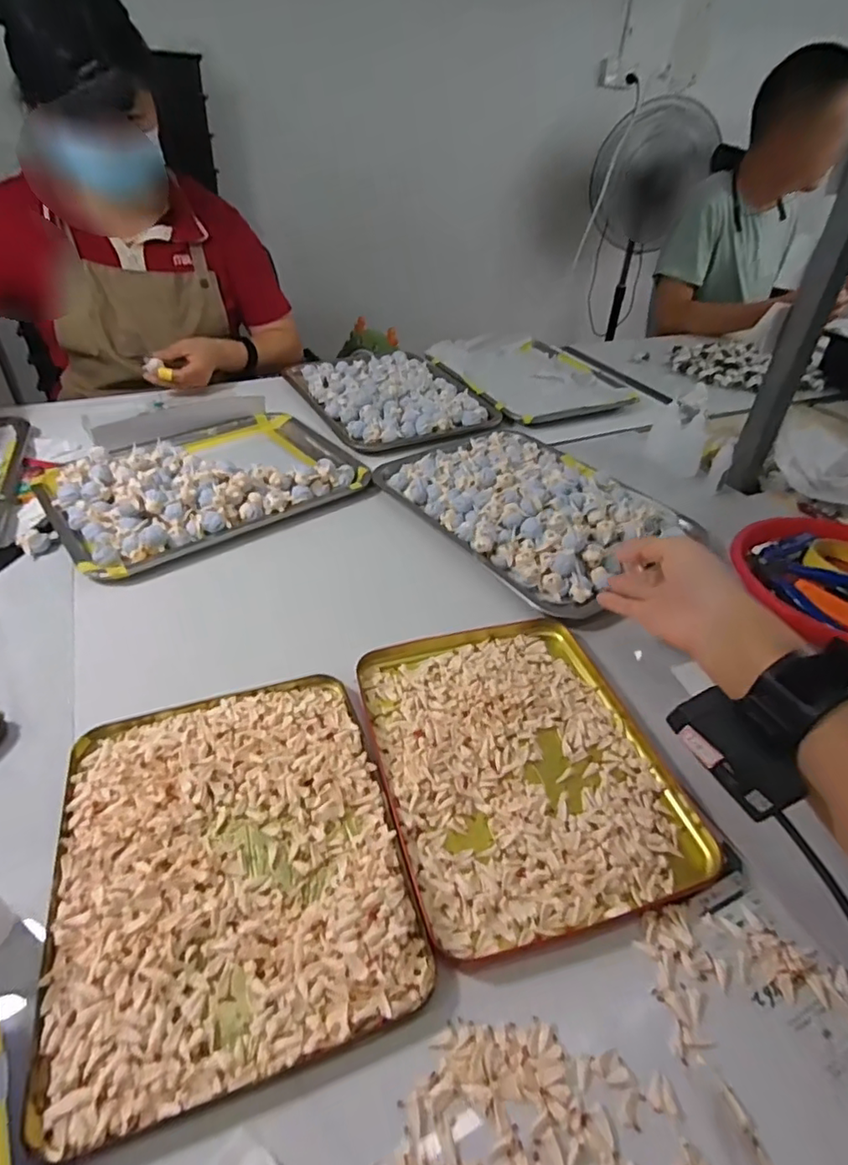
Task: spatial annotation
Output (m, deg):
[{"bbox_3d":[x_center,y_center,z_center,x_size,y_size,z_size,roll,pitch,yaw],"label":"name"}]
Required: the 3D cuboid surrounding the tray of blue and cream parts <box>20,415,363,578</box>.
[{"bbox_3d":[-0.266,-0.145,0.698,0.351,0.037,0.250,-29,48,-33],"label":"tray of blue and cream parts"}]

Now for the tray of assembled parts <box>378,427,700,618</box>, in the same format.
[{"bbox_3d":[0.128,-0.109,0.683,0.258,0.045,0.331,-23,46,-29],"label":"tray of assembled parts"}]

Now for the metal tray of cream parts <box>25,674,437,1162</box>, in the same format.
[{"bbox_3d":[-0.123,0.162,0.360,0.199,0.016,0.241,-11,41,-17],"label":"metal tray of cream parts"}]

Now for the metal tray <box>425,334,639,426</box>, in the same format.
[{"bbox_3d":[0.187,-0.380,1.032,0.263,0.029,0.379,-14,42,-20],"label":"metal tray"}]

